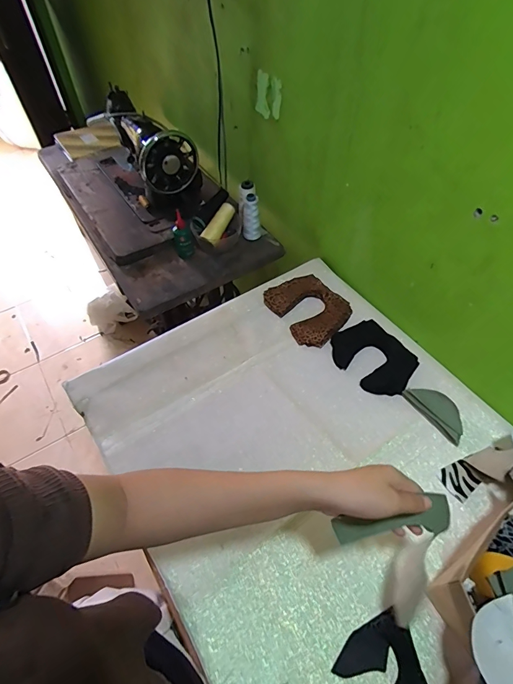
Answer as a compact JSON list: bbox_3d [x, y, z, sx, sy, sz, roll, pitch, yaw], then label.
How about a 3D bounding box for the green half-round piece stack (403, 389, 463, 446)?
[{"bbox_3d":[0.317,0.118,0.660,0.058,0.006,0.112,-30,58,-18],"label":"green half-round piece stack"}]

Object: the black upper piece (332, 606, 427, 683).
[{"bbox_3d":[0.150,0.411,0.457,0.121,0.006,0.103,-29,58,-17],"label":"black upper piece"}]

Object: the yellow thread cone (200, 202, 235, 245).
[{"bbox_3d":[-0.087,-0.284,0.913,0.038,0.039,0.111,31,84,23],"label":"yellow thread cone"}]

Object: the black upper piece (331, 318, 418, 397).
[{"bbox_3d":[0.225,0.029,0.734,0.122,0.009,0.160,-34,59,-12],"label":"black upper piece"}]

